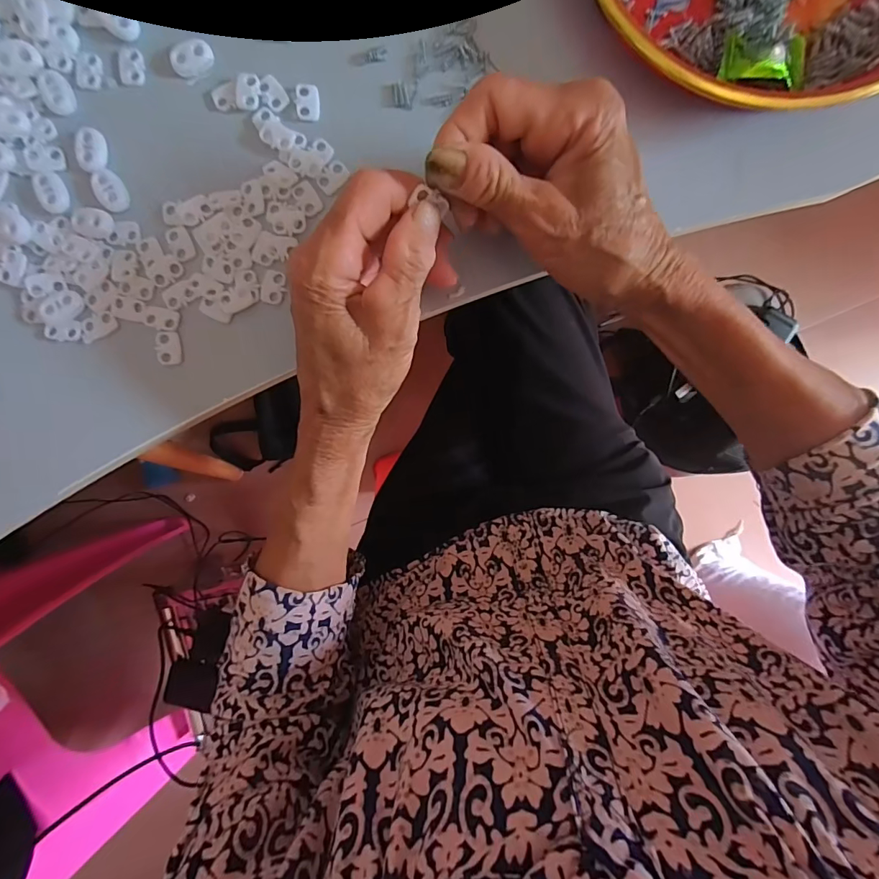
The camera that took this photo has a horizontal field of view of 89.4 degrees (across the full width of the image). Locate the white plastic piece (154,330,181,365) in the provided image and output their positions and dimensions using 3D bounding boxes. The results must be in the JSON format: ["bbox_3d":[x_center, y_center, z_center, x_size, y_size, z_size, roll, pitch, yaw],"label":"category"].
[{"bbox_3d":[-0.150,-0.051,0.246,0.011,0.004,0.018,0,94,-2],"label":"white plastic piece"}]

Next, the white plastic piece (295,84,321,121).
[{"bbox_3d":[-0.072,-0.183,0.240,0.013,0.004,0.018,2,94,-2],"label":"white plastic piece"}]

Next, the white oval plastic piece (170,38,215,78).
[{"bbox_3d":[-0.132,-0.203,0.236,0.022,0.007,0.013,-26,95,0],"label":"white oval plastic piece"}]

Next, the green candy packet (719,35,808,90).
[{"bbox_3d":[0.168,-0.197,0.226,0.046,0.012,0.024,3,94,-2],"label":"green candy packet"}]

